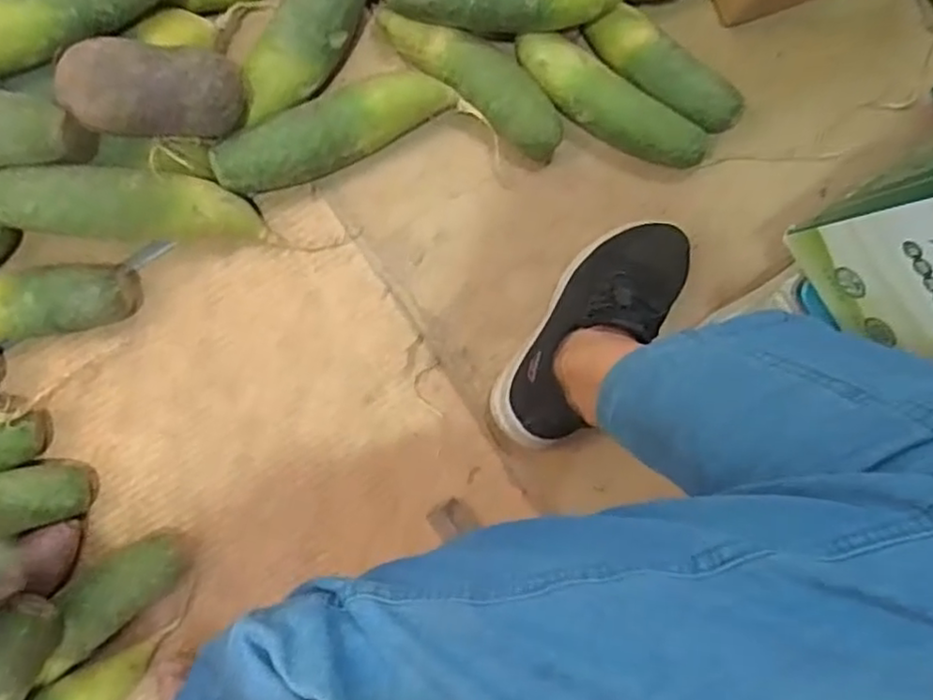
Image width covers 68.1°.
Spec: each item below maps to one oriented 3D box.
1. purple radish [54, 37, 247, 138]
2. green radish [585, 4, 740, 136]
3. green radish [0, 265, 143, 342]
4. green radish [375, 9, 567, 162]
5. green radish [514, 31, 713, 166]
[{"bbox_3d":[-0.239,-0.199,0.540,0.126,0.071,0.064,-2,91,-6],"label":"purple radish"},{"bbox_3d":[0.180,-0.253,0.632,0.159,0.045,0.050,39,87,-4],"label":"green radish"},{"bbox_3d":[-0.346,-0.038,0.577,0.125,0.058,0.056,-11,91,-5],"label":"green radish"},{"bbox_3d":[0.008,-0.242,0.615,0.187,0.049,0.050,38,87,-4],"label":"green radish"},{"bbox_3d":[0.132,-0.221,0.632,0.194,0.049,0.055,34,87,-4],"label":"green radish"}]

